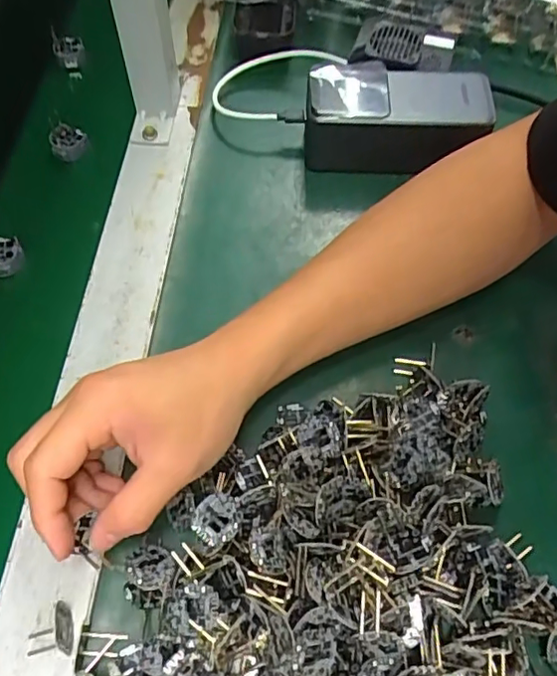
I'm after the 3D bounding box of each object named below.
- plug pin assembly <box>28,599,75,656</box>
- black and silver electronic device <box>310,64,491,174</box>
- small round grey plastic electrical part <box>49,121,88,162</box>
[{"bbox_3d":[-0.112,0.143,0.285,0.022,0.013,0.023,-4,62,-4],"label":"plug pin assembly"},{"bbox_3d":[0.085,-0.160,0.425,0.127,0.055,0.053,2,62,-1],"label":"black and silver electronic device"},{"bbox_3d":[-0.163,-0.152,0.450,0.026,0.023,0.020,-22,65,-13],"label":"small round grey plastic electrical part"}]

